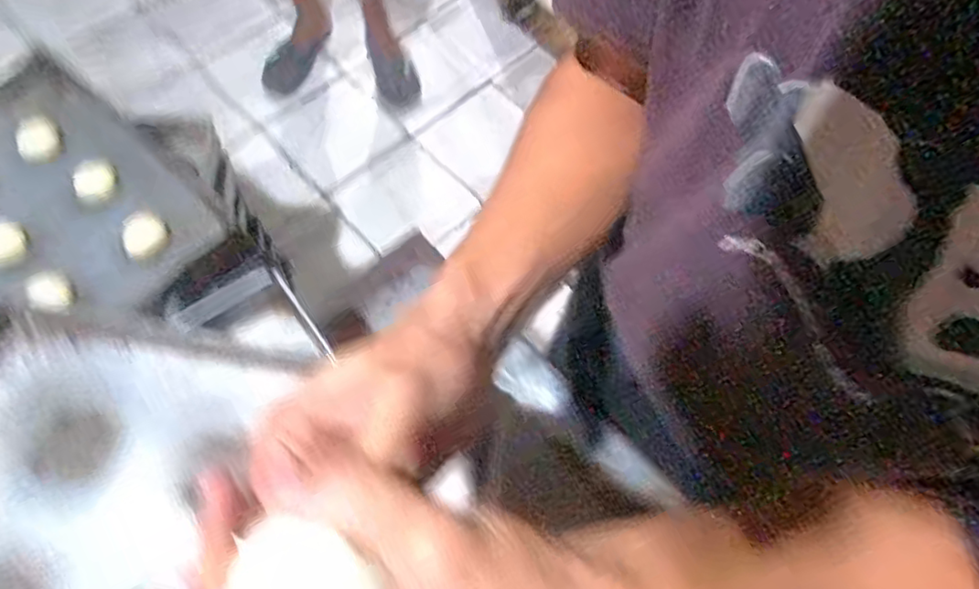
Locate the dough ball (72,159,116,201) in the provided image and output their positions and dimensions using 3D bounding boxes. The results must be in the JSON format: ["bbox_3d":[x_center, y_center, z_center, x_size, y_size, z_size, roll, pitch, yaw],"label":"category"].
[{"bbox_3d":[-0.569,-0.166,0.910,0.058,0.035,0.061,-15,69,-9],"label":"dough ball"}]

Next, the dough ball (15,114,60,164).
[{"bbox_3d":[-0.653,-0.224,0.911,0.054,0.028,0.061,40,71,13],"label":"dough ball"}]

